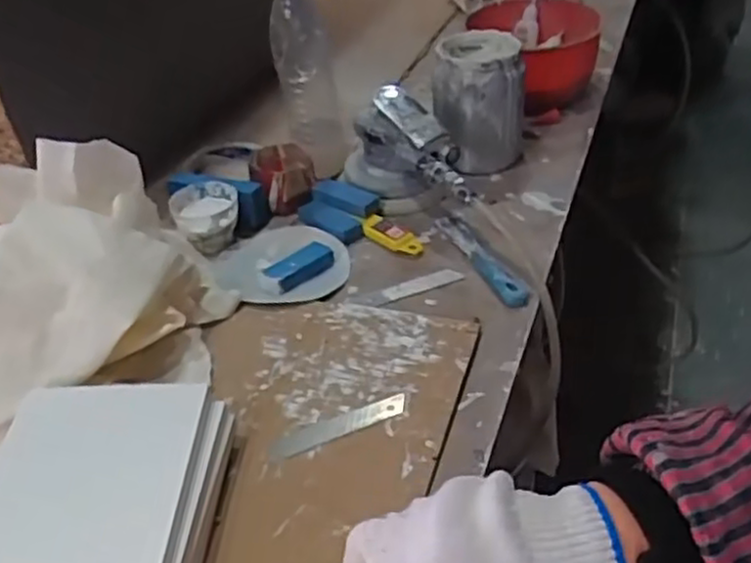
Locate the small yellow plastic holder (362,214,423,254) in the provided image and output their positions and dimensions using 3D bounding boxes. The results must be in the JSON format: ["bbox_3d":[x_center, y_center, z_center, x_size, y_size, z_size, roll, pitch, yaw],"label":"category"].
[{"bbox_3d":[0.016,-0.042,0.664,0.062,0.015,0.027,23,48,30],"label":"small yellow plastic holder"}]

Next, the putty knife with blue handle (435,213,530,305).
[{"bbox_3d":[0.090,-0.024,0.632,0.021,0.008,0.140,-18,41,-15],"label":"putty knife with blue handle"}]

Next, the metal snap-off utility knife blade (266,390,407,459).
[{"bbox_3d":[-0.025,0.099,0.497,0.099,0.004,0.019,-18,41,-15],"label":"metal snap-off utility knife blade"}]

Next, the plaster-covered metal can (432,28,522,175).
[{"bbox_3d":[0.106,-0.185,0.742,0.090,0.113,0.098,2,40,9],"label":"plaster-covered metal can"}]

